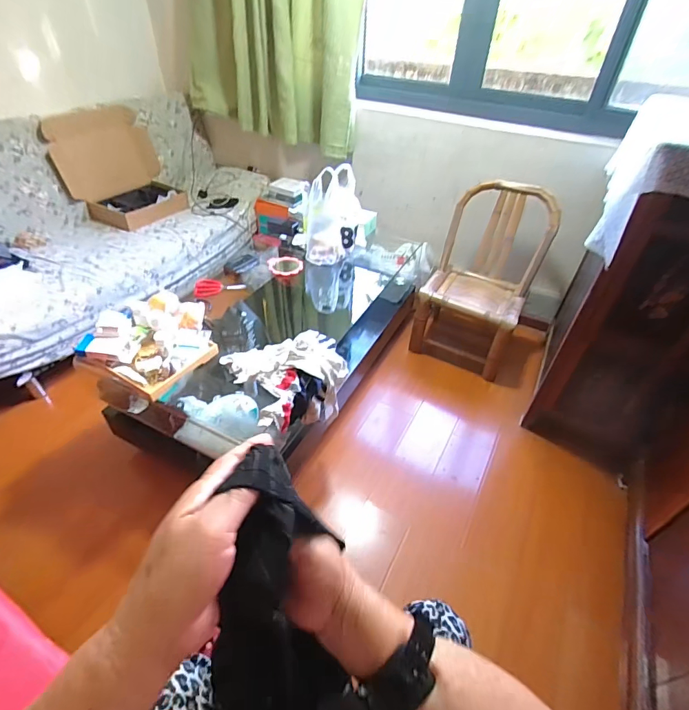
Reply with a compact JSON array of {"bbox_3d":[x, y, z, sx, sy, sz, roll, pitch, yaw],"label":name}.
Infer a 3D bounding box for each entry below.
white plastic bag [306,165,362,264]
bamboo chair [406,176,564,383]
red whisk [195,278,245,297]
[{"bbox_3d":[-0.043,-0.523,1.535,0.201,0.289,0.185,1,42,-3],"label":"white plastic bag"},{"bbox_3d":[0.571,-0.315,1.706,0.400,0.645,0.411,23,45,21],"label":"bamboo chair"},{"bbox_3d":[-0.430,-0.229,1.399,0.168,0.042,0.080,-3,42,-6],"label":"red whisk"}]

